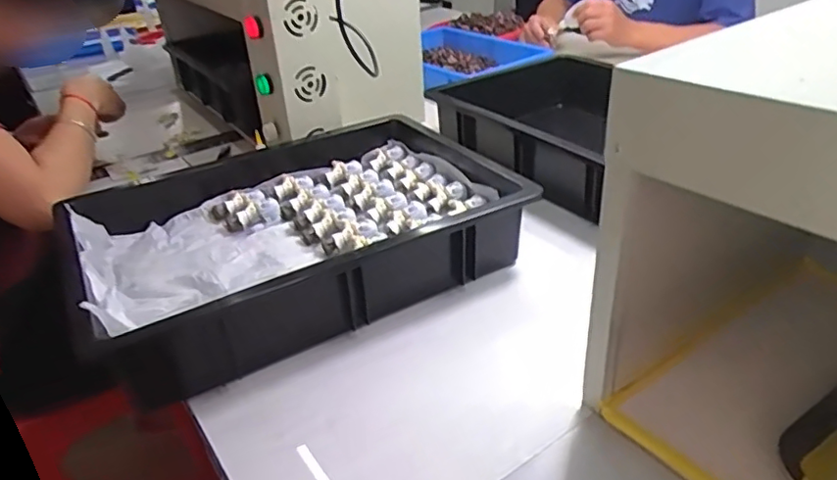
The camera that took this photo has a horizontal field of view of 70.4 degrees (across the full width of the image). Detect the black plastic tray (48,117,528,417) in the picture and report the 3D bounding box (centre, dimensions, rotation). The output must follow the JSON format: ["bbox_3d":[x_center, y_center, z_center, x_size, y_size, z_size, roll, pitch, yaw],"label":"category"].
[{"bbox_3d":[-0.126,-0.012,0.676,0.467,0.092,0.312,-19,34,-23],"label":"black plastic tray"}]

